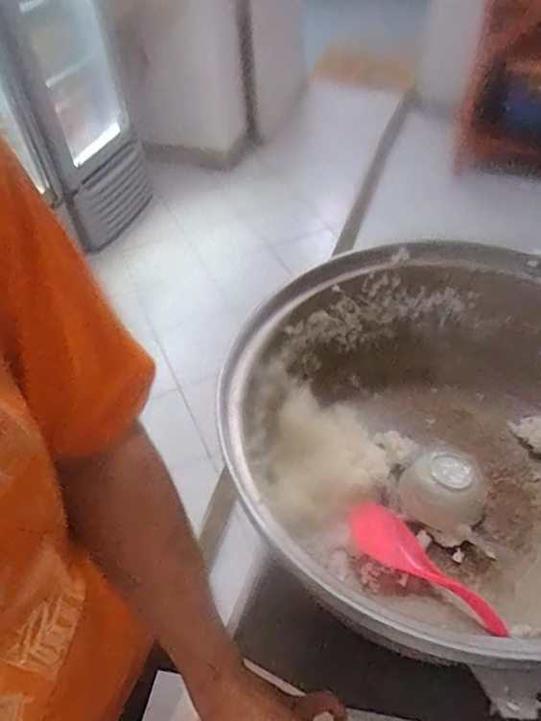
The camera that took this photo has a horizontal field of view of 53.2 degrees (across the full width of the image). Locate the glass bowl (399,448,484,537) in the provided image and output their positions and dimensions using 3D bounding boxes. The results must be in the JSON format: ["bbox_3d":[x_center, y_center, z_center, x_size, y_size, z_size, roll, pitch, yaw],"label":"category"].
[{"bbox_3d":[0.194,0.146,0.613,0.086,0.052,0.078,22,53,23],"label":"glass bowl"}]

